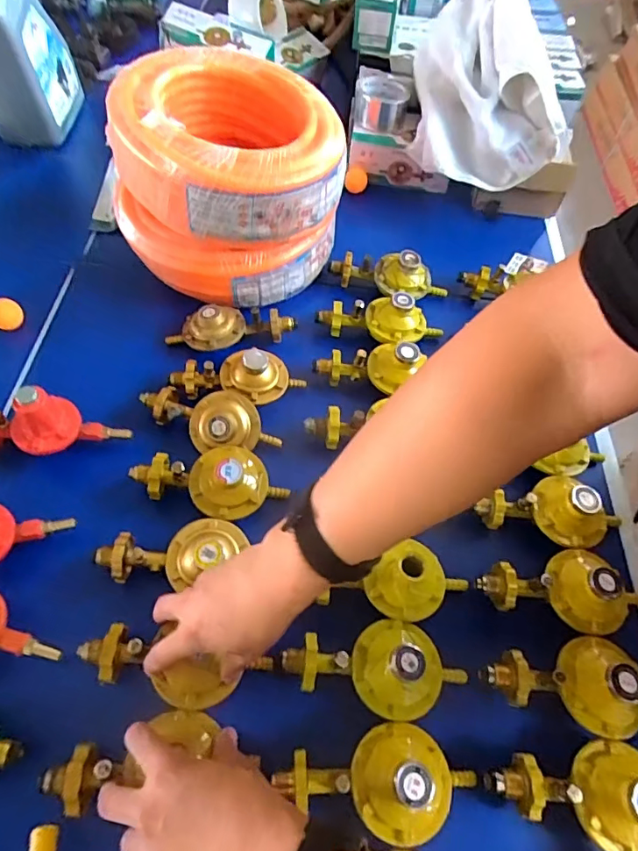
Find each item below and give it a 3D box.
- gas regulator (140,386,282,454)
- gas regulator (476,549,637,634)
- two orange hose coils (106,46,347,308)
[{"bbox_3d":[-0.130,-0.012,0.595,0.165,0.041,0.068,24,60,11],"label":"gas regulator"},{"bbox_3d":[0.252,0.167,0.510,0.170,0.055,0.077,-4,59,-6],"label":"gas regulator"},{"bbox_3d":[-0.124,-0.318,0.674,0.269,0.214,0.247,-14,60,-11],"label":"two orange hose coils"}]

